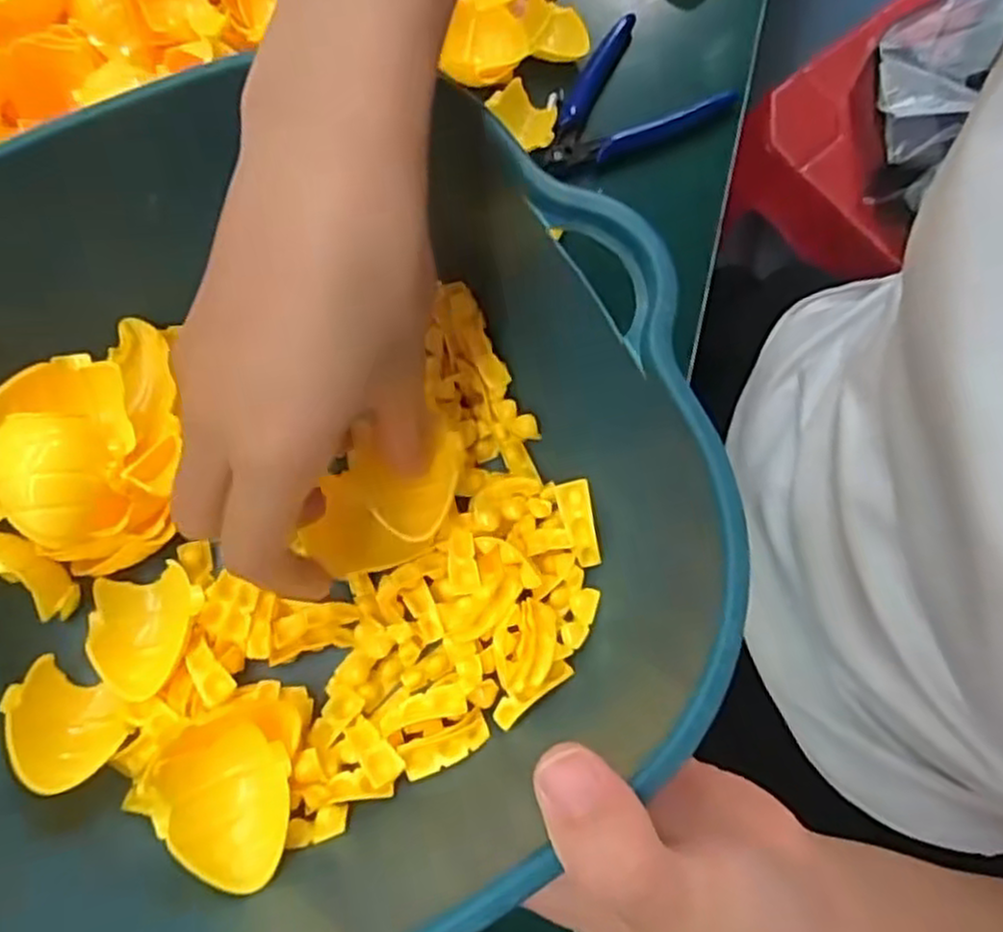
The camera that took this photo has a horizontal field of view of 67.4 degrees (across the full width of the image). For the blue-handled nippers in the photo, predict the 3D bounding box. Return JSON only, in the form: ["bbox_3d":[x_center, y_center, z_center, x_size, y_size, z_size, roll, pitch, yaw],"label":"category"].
[{"bbox_3d":[0.068,-0.191,0.416,0.077,0.016,0.101,39,78,10],"label":"blue-handled nippers"}]

